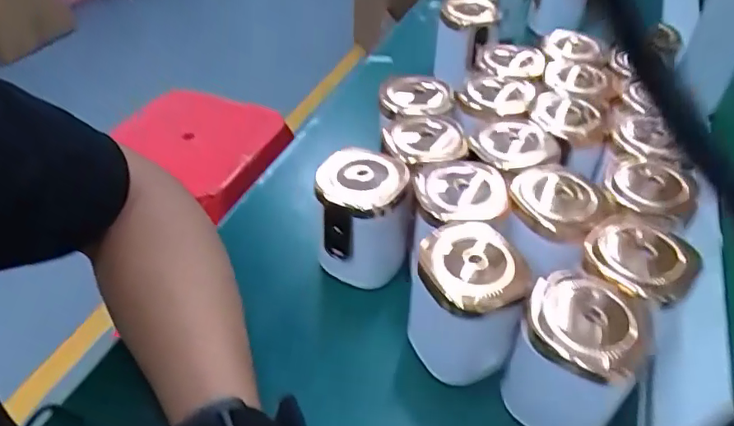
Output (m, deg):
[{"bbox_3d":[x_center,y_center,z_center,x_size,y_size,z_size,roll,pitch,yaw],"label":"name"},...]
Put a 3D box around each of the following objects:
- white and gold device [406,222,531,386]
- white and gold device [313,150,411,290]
[{"bbox_3d":[0.055,0.050,0.306,0.053,0.078,0.061,-20,45,-21],"label":"white and gold device"},{"bbox_3d":[-0.003,0.008,0.359,0.060,0.083,0.059,-2,41,-2],"label":"white and gold device"}]

